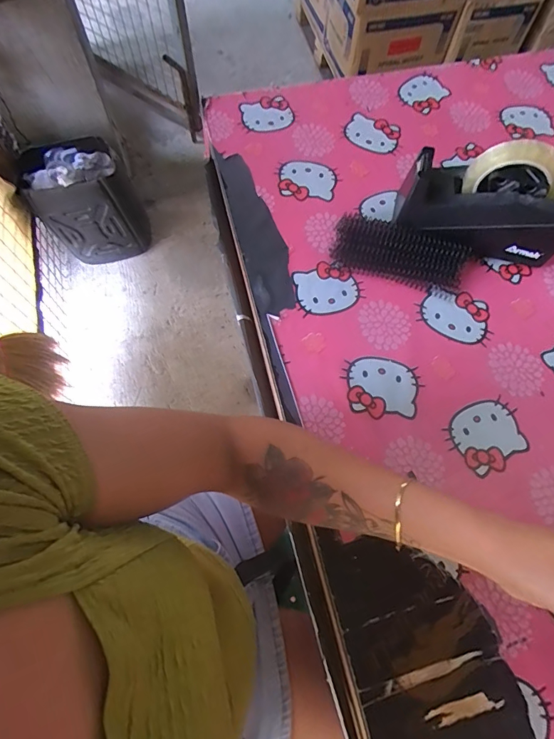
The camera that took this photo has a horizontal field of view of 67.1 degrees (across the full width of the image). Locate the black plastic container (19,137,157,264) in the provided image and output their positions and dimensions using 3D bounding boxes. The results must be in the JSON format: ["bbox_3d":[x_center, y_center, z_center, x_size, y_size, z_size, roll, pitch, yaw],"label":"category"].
[{"bbox_3d":[-0.614,-0.535,1.396,0.312,0.358,0.224,-20,70,-10],"label":"black plastic container"}]

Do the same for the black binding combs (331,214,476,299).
[{"bbox_3d":[0.158,-0.142,0.527,0.171,0.033,0.067,16,68,5],"label":"black binding combs"}]

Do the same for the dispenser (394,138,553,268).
[{"bbox_3d":[0.256,-0.200,0.508,0.199,0.130,0.083,16,68,5],"label":"dispenser"}]

